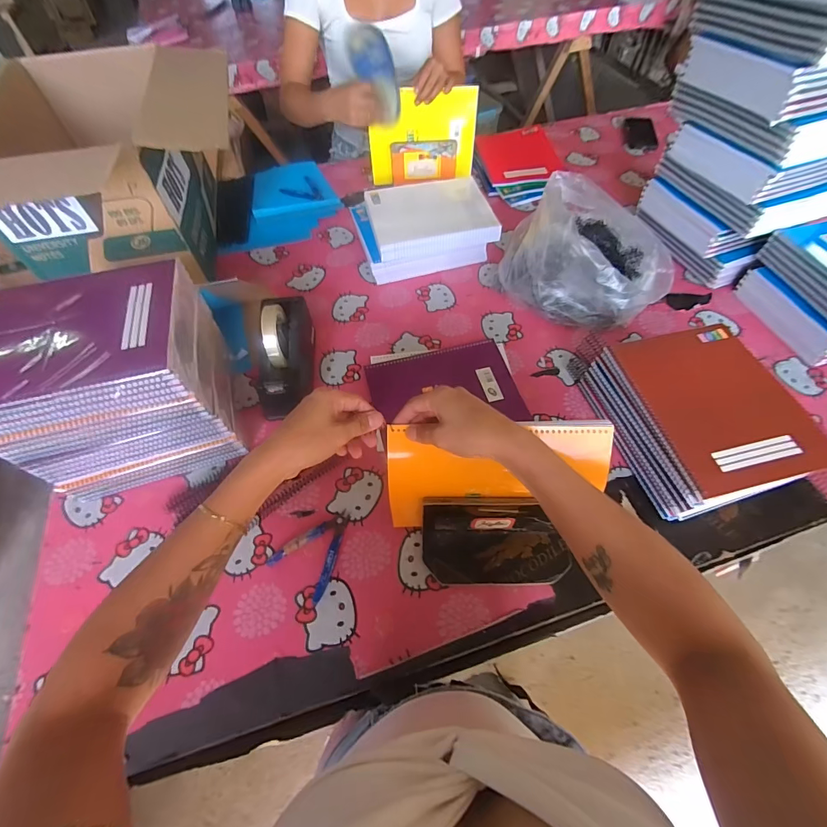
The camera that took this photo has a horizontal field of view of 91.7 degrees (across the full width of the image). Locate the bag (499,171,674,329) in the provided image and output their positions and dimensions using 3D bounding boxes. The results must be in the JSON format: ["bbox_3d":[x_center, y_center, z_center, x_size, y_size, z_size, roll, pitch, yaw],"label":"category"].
[{"bbox_3d":[0.333,-0.319,0.776,0.287,0.166,0.285,17,59,13],"label":"bag"}]

